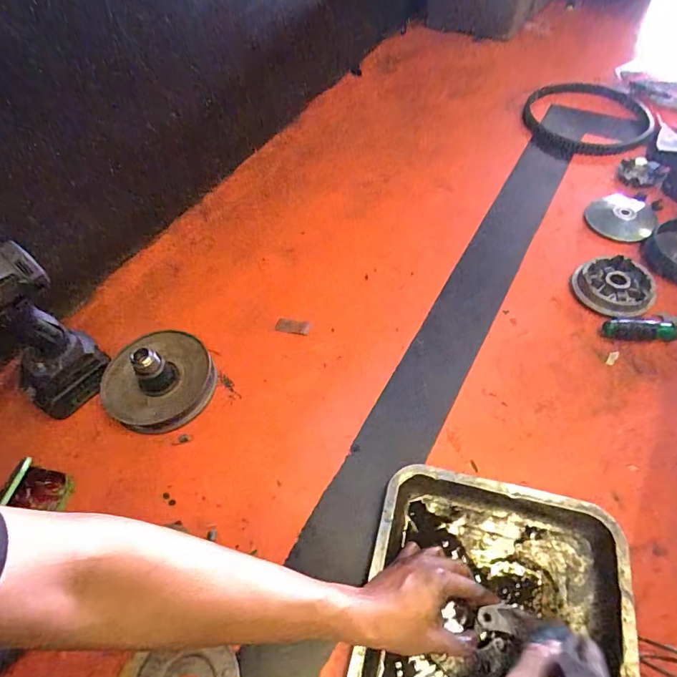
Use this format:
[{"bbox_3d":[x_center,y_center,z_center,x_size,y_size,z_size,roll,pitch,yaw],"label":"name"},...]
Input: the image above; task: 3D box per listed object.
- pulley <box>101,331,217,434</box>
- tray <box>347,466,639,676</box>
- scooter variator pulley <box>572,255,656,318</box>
[{"bbox_3d":[-0.265,0.054,0.624,0.145,0.096,0.156,-2,55,3],"label":"pulley"},{"bbox_3d":[0.146,0.320,0.427,0.253,0.057,0.343,11,57,12],"label":"tray"},{"bbox_3d":[0.452,-0.086,0.704,0.117,0.032,0.118,-2,55,3],"label":"scooter variator pulley"}]

